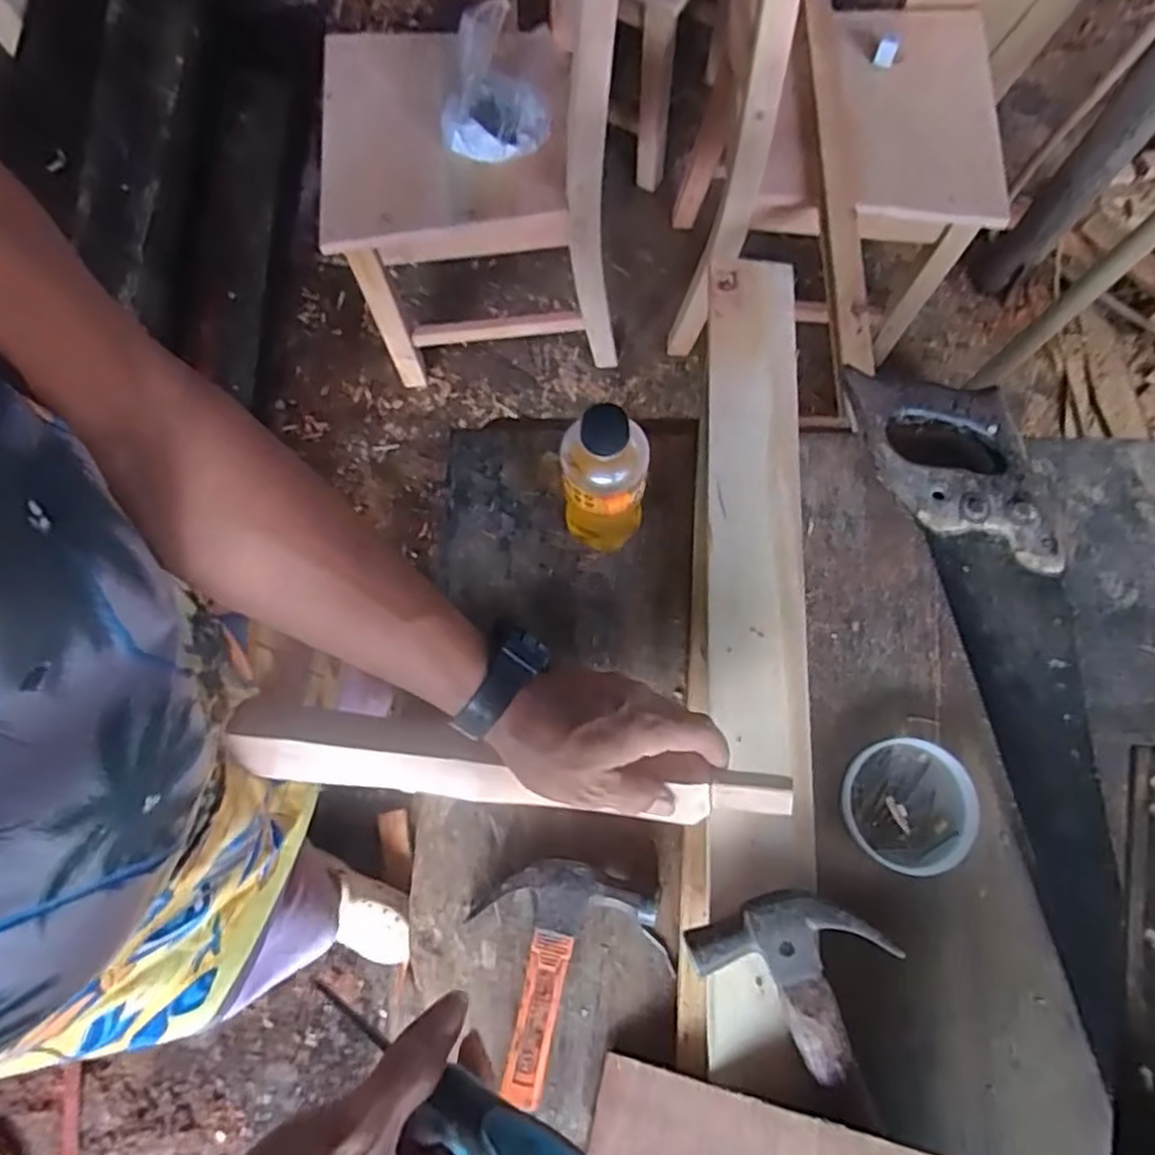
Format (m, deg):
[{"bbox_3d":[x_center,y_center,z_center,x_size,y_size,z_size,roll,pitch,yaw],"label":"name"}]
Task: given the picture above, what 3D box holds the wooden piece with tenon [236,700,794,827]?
[{"bbox_3d":[-0.062,0.130,0.484,0.396,0.043,0.049,3,74,14],"label":"wooden piece with tenon"}]

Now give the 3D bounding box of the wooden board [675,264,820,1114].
[{"bbox_3d":[0.133,0.026,0.542,0.090,0.038,0.622,4,74,1],"label":"wooden board"}]

